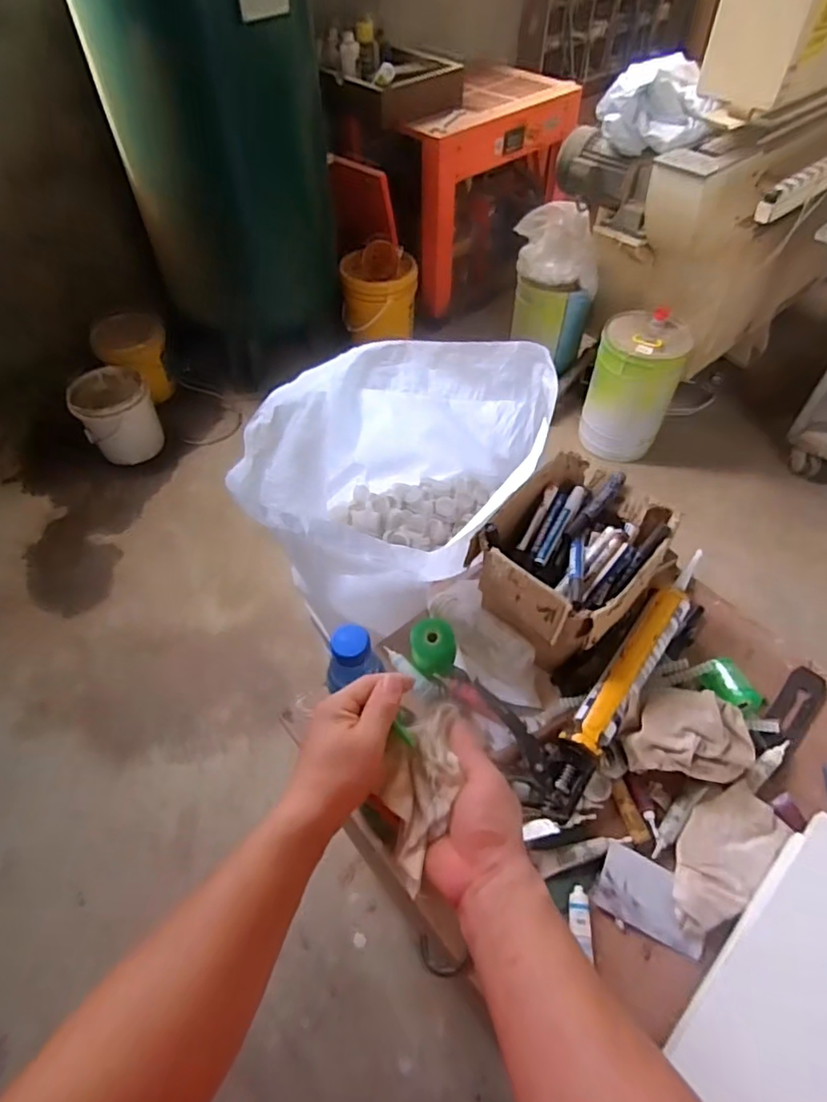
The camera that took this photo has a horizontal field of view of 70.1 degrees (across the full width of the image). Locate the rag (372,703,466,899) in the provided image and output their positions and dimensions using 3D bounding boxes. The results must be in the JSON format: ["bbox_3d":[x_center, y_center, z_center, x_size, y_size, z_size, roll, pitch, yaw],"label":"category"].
[{"bbox_3d":[0.006,0.192,0.481,0.056,0.043,0.143,7,58,7],"label":"rag"}]

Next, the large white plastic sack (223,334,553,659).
[{"bbox_3d":[-0.022,-0.104,0.935,0.363,0.328,0.445,31,58,23],"label":"large white plastic sack"}]

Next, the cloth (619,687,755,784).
[{"bbox_3d":[0.321,0.215,0.696,0.138,0.058,0.100,7,52,5],"label":"cloth"}]

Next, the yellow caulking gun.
[{"bbox_3d":[0.246,0.172,0.720,0.058,0.076,0.326,30,57,22],"label":"yellow caulking gun"}]

